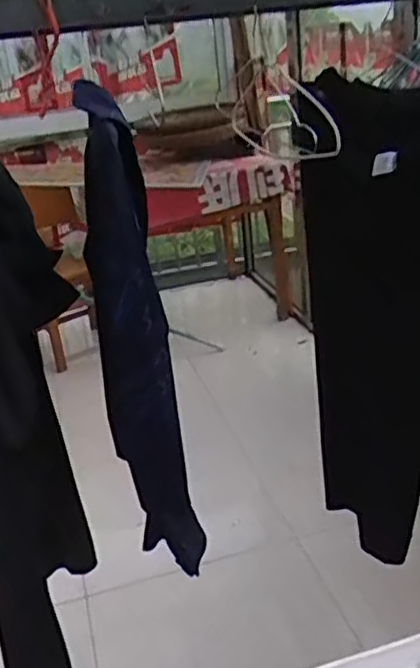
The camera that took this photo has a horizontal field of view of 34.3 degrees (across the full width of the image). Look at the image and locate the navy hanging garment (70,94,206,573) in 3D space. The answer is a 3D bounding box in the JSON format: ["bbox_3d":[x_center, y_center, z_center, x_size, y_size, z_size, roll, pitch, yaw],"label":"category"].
[{"bbox_3d":[-0.093,0.014,0.951,0.085,0.655,0.152,-6,24,1],"label":"navy hanging garment"}]

